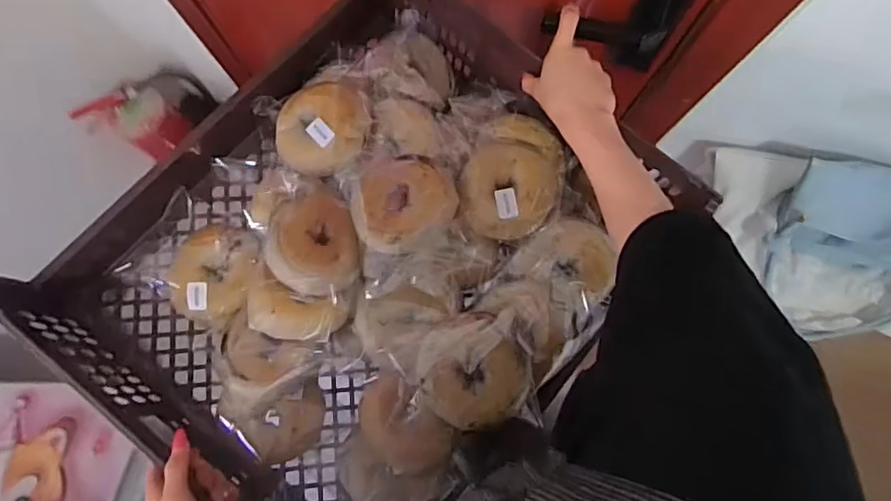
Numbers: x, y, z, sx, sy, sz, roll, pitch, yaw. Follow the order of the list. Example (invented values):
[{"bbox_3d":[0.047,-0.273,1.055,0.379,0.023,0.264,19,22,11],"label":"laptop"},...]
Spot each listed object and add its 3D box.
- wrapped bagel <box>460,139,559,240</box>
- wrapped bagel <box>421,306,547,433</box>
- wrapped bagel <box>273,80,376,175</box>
[{"bbox_3d":[0.065,-0.069,0.621,0.103,0.049,0.109,0,79,0],"label":"wrapped bagel"},{"bbox_3d":[0.032,0.120,0.560,0.109,0.038,0.100,-13,79,-3],"label":"wrapped bagel"},{"bbox_3d":[-0.137,-0.137,0.634,0.103,0.042,0.103,0,79,0],"label":"wrapped bagel"}]

